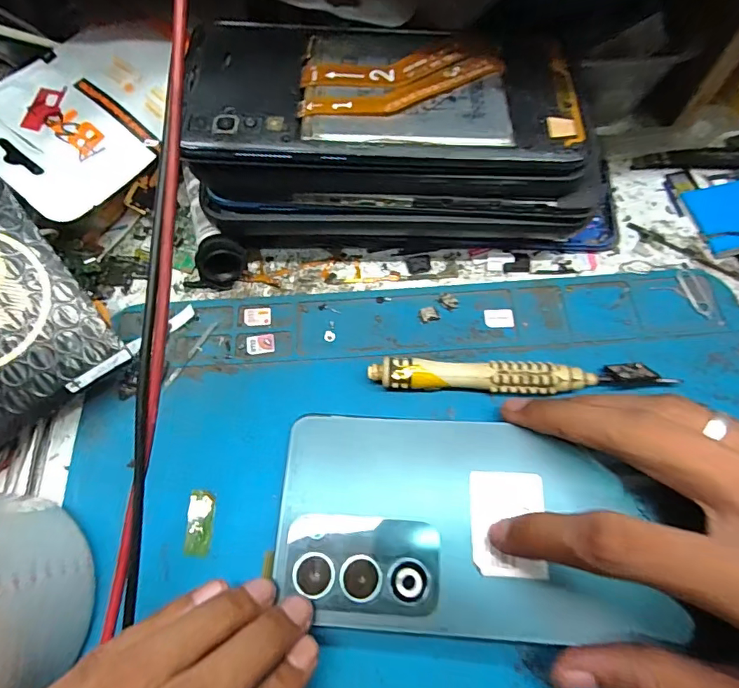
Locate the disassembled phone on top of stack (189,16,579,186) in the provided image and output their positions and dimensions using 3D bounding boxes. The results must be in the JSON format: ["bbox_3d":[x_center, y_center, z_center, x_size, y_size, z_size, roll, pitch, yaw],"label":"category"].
[{"bbox_3d":[0.006,-0.100,0.184,0.150,0.010,0.075,-1,67,-2],"label":"disassembled phone on top of stack"}]

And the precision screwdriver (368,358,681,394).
[{"bbox_3d":[0.061,0.015,0.195,0.120,0.013,0.011,1,67,3],"label":"precision screwdriver"}]

